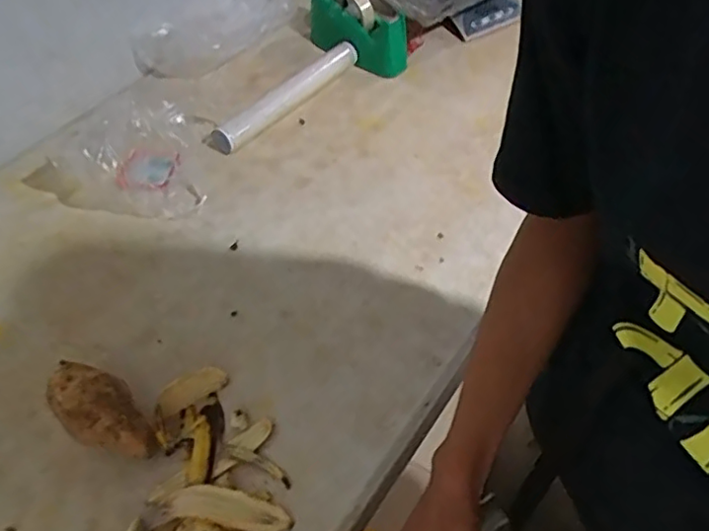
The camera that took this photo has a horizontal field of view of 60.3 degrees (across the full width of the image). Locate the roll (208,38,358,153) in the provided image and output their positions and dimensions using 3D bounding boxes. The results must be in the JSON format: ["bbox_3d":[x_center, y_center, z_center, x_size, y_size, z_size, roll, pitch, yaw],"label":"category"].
[{"bbox_3d":[-0.109,-0.281,1.010,0.047,0.050,0.316,30,56,25],"label":"roll"}]

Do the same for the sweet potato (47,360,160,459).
[{"bbox_3d":[-0.262,0.151,0.627,0.068,0.069,0.118,-36,57,-26],"label":"sweet potato"}]

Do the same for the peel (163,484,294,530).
[{"bbox_3d":[-0.120,0.232,0.586,0.120,0.008,0.035,8,50,8],"label":"peel"}]

